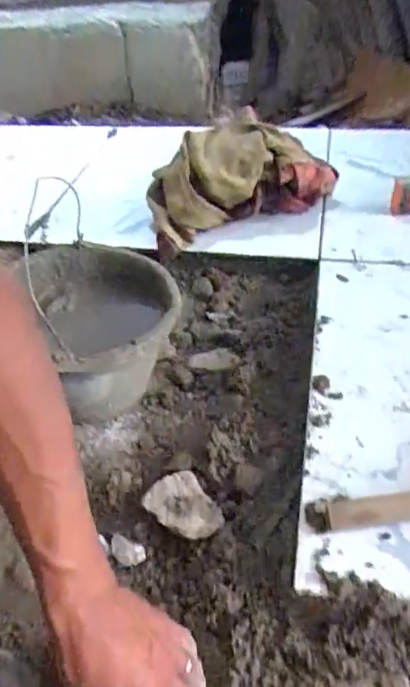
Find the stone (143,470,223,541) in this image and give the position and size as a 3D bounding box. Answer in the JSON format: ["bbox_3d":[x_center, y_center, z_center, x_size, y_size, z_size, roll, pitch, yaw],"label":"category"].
[{"bbox_3d":[-0.023,0.172,0.540,0.062,0.031,0.069,-28,48,-22],"label":"stone"}]

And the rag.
[{"bbox_3d":[0.055,-0.289,0.870,0.320,0.133,0.160,-17,45,-11],"label":"rag"}]

